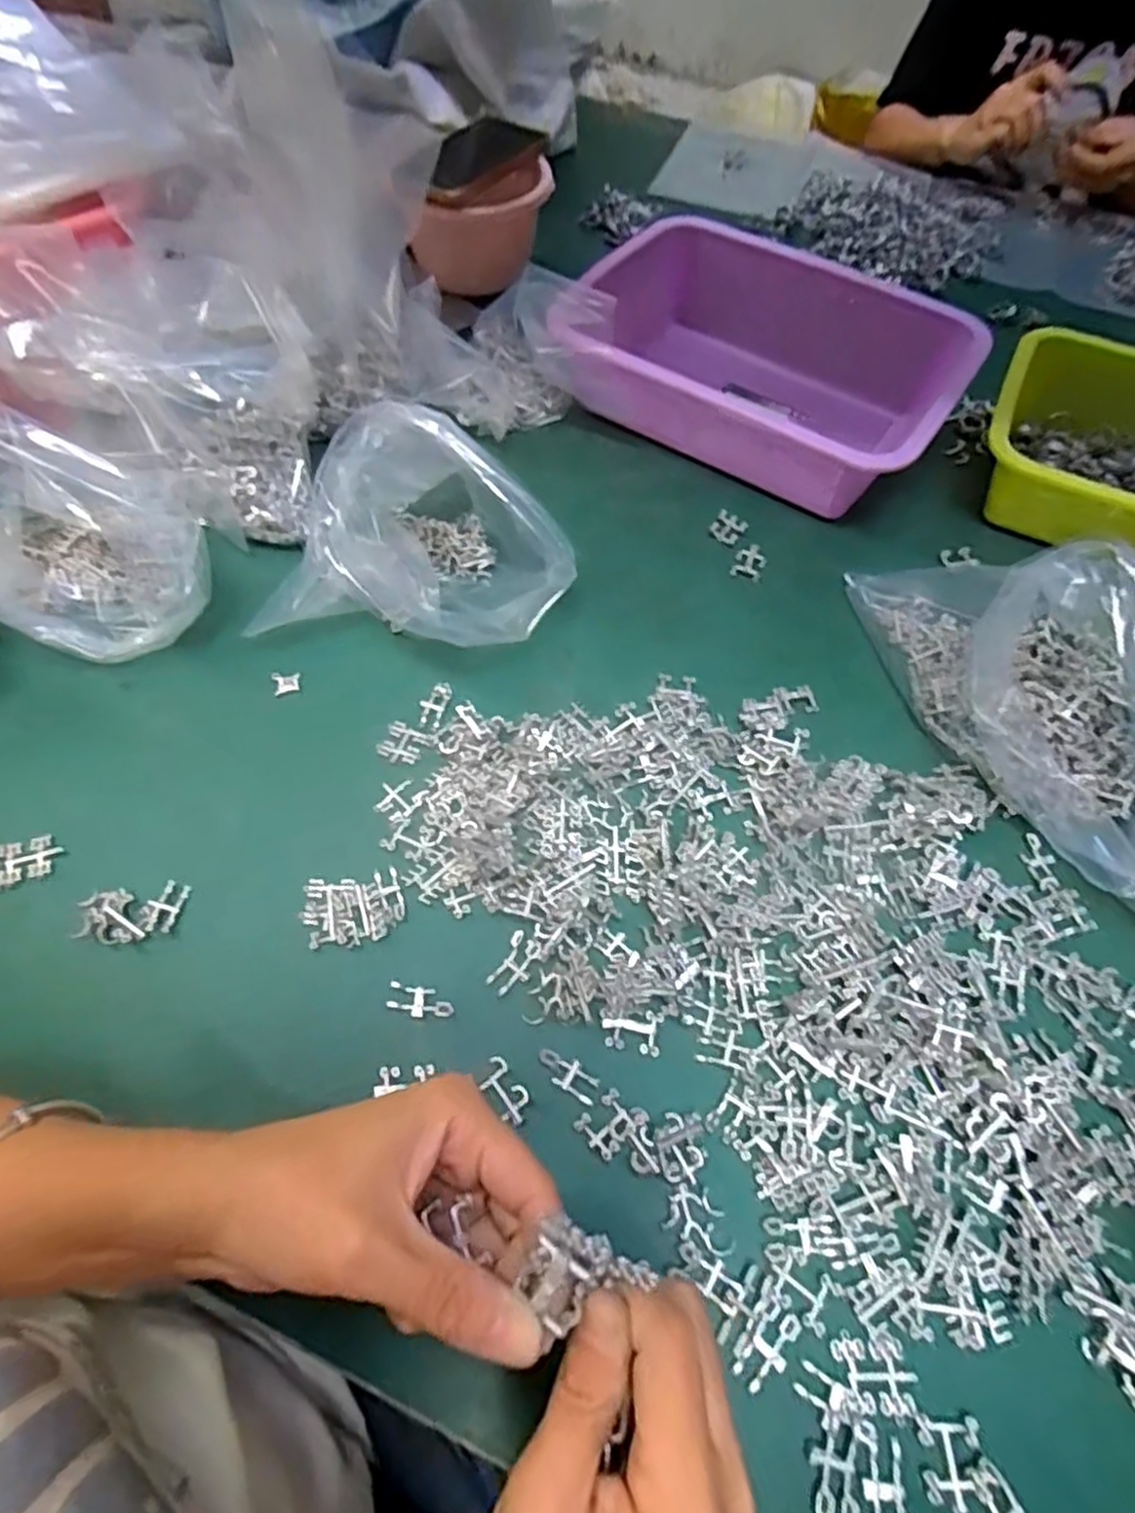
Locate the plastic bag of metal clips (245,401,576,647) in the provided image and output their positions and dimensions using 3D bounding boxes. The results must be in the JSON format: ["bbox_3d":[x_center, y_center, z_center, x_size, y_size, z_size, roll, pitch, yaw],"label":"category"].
[{"bbox_3d":[-0.096,-0.146,0.474,0.200,0.112,0.145,10,61,3],"label":"plastic bag of metal clips"}]

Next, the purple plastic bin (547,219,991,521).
[{"bbox_3d":[0.156,-0.321,0.588,0.288,0.081,0.212,24,62,11],"label":"purple plastic bin"}]

